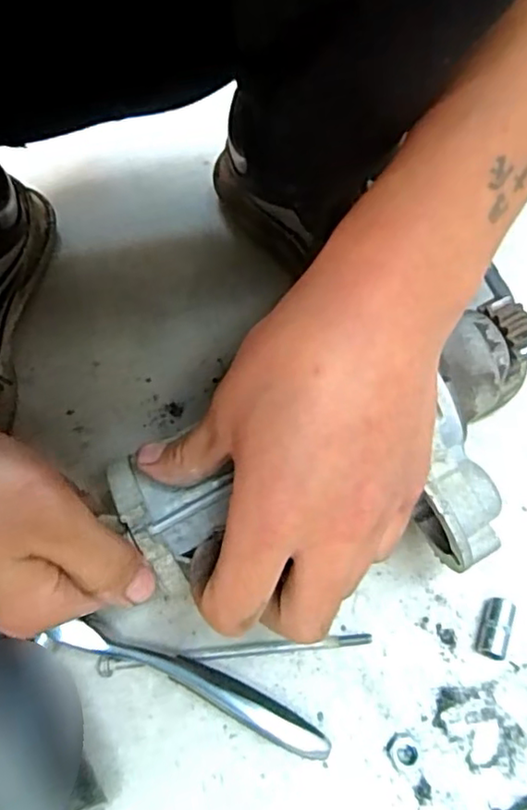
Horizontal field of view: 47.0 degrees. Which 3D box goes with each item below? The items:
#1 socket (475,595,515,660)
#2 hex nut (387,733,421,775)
[{"bbox_3d":[0.106,0.102,0.276,0.012,0.011,0.026,20,61,17],"label":"socket"},{"bbox_3d":[0.060,0.147,0.256,0.014,0.004,0.014,28,64,21],"label":"hex nut"}]

